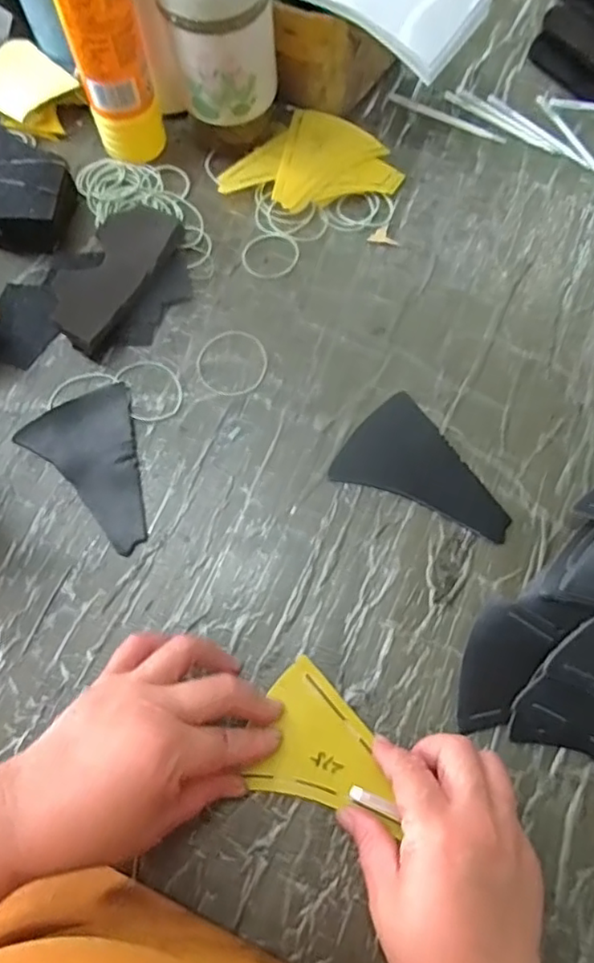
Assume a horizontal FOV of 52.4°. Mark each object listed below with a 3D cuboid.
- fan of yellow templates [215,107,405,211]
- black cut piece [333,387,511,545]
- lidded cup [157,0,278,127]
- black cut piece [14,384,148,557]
[{"bbox_3d":[0.019,-0.270,0.515,0.133,0.014,0.109,22,72,9],"label":"fan of yellow templates"},{"bbox_3d":[0.095,-0.015,0.429,0.123,0.004,0.077,21,72,9],"label":"black cut piece"},{"bbox_3d":[-0.055,-0.342,0.444,0.074,0.124,0.077,0,70,1],"label":"lidded cup"},{"bbox_3d":[-0.144,-0.006,0.428,0.079,0.005,0.123,-23,71,-7],"label":"black cut piece"}]

